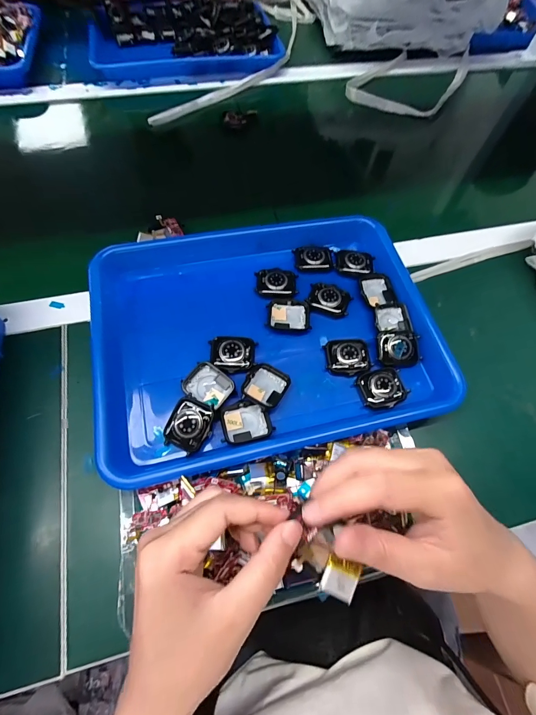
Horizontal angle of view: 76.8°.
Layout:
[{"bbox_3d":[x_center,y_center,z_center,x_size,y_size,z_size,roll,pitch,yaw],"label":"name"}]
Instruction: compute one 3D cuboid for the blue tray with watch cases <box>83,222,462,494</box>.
[{"bbox_3d":[-0.004,-0.037,0.358,0.319,0.054,0.270,-11,64,-9],"label":"blue tray with watch cases"}]

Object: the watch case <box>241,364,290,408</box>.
[{"bbox_3d":[-0.002,0.025,0.315,0.038,0.011,0.041,21,64,7],"label":"watch case"}]

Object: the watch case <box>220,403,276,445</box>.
[{"bbox_3d":[-0.019,0.058,0.302,0.043,0.008,0.033,-10,64,-8],"label":"watch case"}]

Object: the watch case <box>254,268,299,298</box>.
[{"bbox_3d":[0.010,-0.082,0.368,0.045,0.006,0.034,-3,63,-5],"label":"watch case"}]

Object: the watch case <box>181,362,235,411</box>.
[{"bbox_3d":[-0.054,0.025,0.314,0.042,0.013,0.034,31,65,12],"label":"watch case"}]

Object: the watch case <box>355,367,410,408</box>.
[{"bbox_3d":[0.111,0.028,0.325,0.043,0.008,0.037,-18,66,-12],"label":"watch case"}]

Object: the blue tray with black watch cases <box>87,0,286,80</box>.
[{"bbox_3d":[-0.158,-0.599,0.622,0.330,0.051,0.257,-15,65,-11],"label":"blue tray with black watch cases"}]

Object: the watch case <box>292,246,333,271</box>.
[{"bbox_3d":[0.053,-0.114,0.384,0.044,0.005,0.030,0,63,-4],"label":"watch case"}]

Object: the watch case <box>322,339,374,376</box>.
[{"bbox_3d":[0.080,-0.002,0.335,0.044,0.008,0.036,0,63,-4],"label":"watch case"}]

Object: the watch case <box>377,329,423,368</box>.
[{"bbox_3d":[0.132,-0.009,0.340,0.042,0.011,0.036,-3,80,-3],"label":"watch case"}]

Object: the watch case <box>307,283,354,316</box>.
[{"bbox_3d":[0.067,-0.064,0.364,0.045,0.007,0.033,16,63,4],"label":"watch case"}]

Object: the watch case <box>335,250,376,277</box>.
[{"bbox_3d":[0.100,-0.107,0.386,0.046,0.007,0.036,-1,63,-4],"label":"watch case"}]

